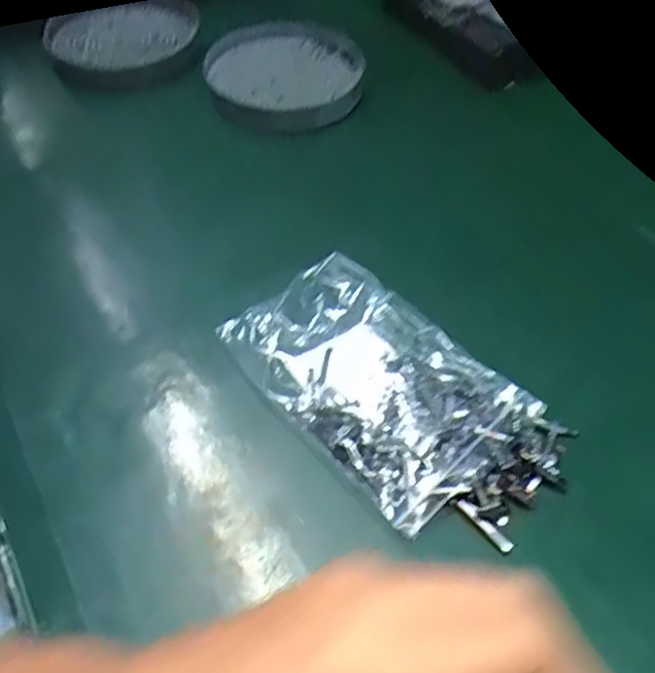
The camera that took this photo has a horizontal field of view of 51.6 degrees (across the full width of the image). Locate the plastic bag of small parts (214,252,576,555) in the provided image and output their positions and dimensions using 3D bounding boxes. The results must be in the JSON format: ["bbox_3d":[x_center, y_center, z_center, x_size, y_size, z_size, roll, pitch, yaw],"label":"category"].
[{"bbox_3d":[0.029,0.024,0.319,0.159,0.030,0.091,36,57,25],"label":"plastic bag of small parts"}]

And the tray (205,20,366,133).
[{"bbox_3d":[-0.029,-0.193,0.499,0.113,0.026,0.119,0,49,0],"label":"tray"}]

